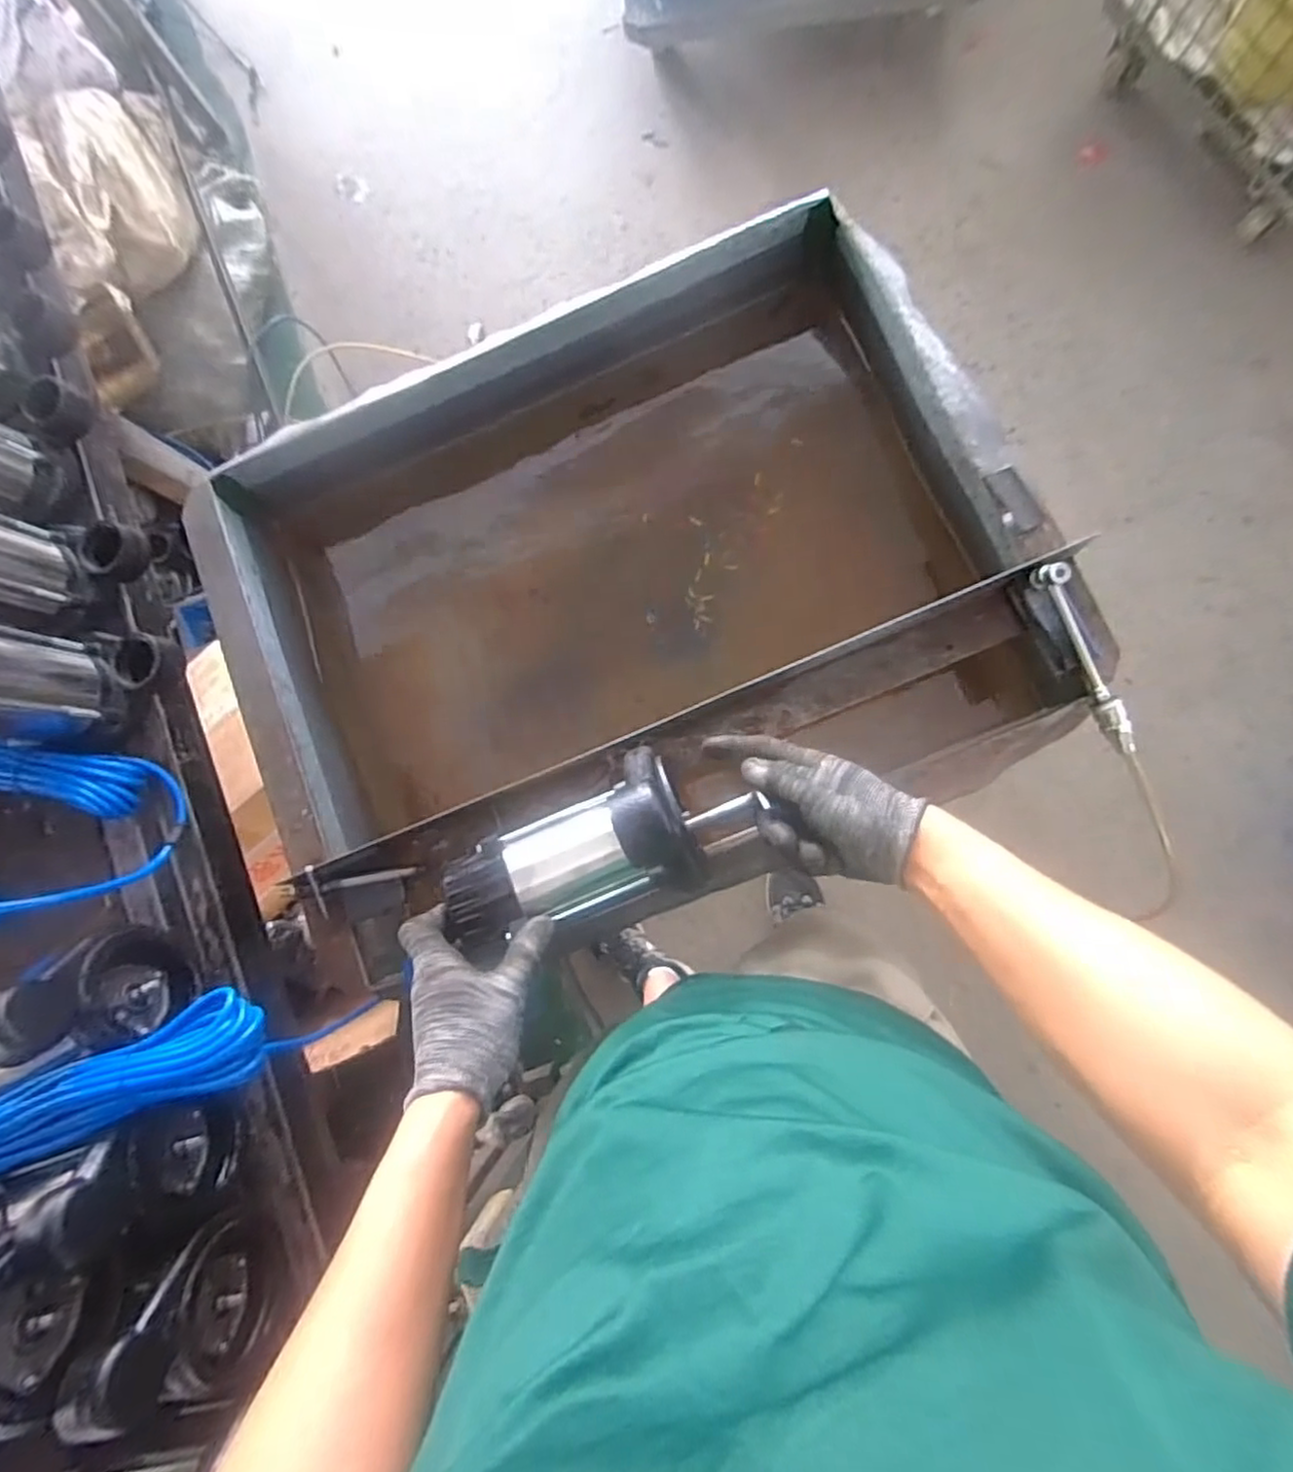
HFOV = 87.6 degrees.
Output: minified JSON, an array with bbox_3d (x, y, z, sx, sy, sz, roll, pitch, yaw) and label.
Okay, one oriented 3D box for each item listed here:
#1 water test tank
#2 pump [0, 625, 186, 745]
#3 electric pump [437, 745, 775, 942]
[{"bbox_3d":[-0.030,-0.142,0.742,0.757,0.236,0.604,-26,81,3],"label":"water test tank"},{"bbox_3d":[-0.548,-0.050,0.585,0.145,0.203,0.101,-4,83,6],"label":"pump"},{"bbox_3d":[-0.046,0.086,0.512,0.240,0.104,0.095,-26,81,15],"label":"electric pump"}]

